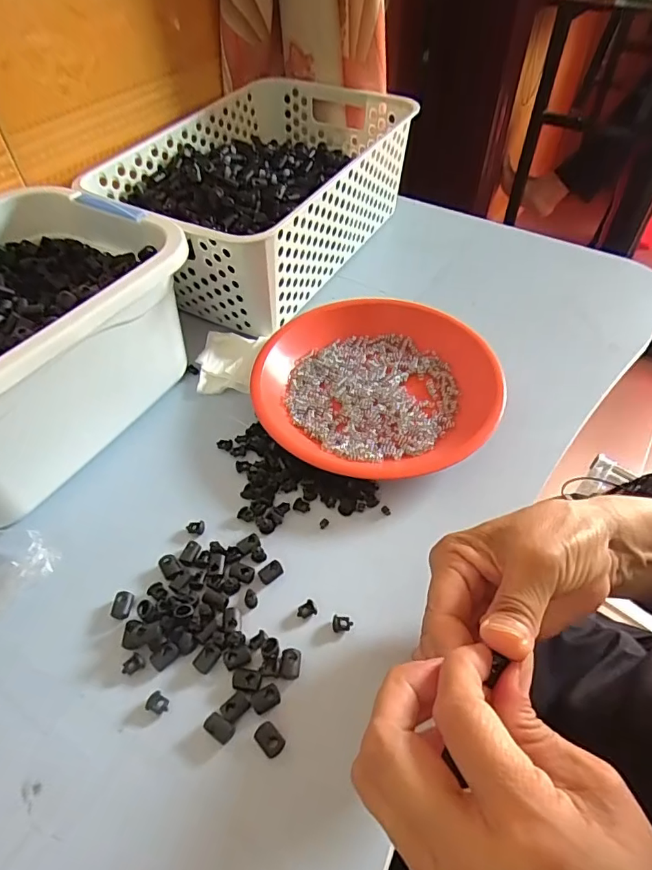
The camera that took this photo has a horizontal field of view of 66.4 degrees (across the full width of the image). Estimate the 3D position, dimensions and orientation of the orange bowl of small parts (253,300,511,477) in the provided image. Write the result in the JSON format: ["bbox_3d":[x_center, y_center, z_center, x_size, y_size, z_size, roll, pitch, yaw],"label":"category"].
[{"bbox_3d":[0.038,-0.046,0.409,0.188,0.033,0.190,0,50,0],"label":"orange bowl of small parts"}]

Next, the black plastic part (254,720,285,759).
[{"bbox_3d":[-0.029,0.156,0.256,0.012,0.004,0.016,-36,59,-26],"label":"black plastic part"}]

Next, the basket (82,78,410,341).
[{"bbox_3d":[-0.063,-0.250,0.521,0.207,0.117,0.299,26,55,20],"label":"basket"}]

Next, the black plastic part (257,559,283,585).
[{"bbox_3d":[-0.035,0.087,0.317,0.016,0.004,0.011,-36,59,-26],"label":"black plastic part"}]

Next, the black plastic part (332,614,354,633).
[{"bbox_3d":[0.010,0.112,0.296,0.012,0.004,0.010,11,51,9],"label":"black plastic part"}]

